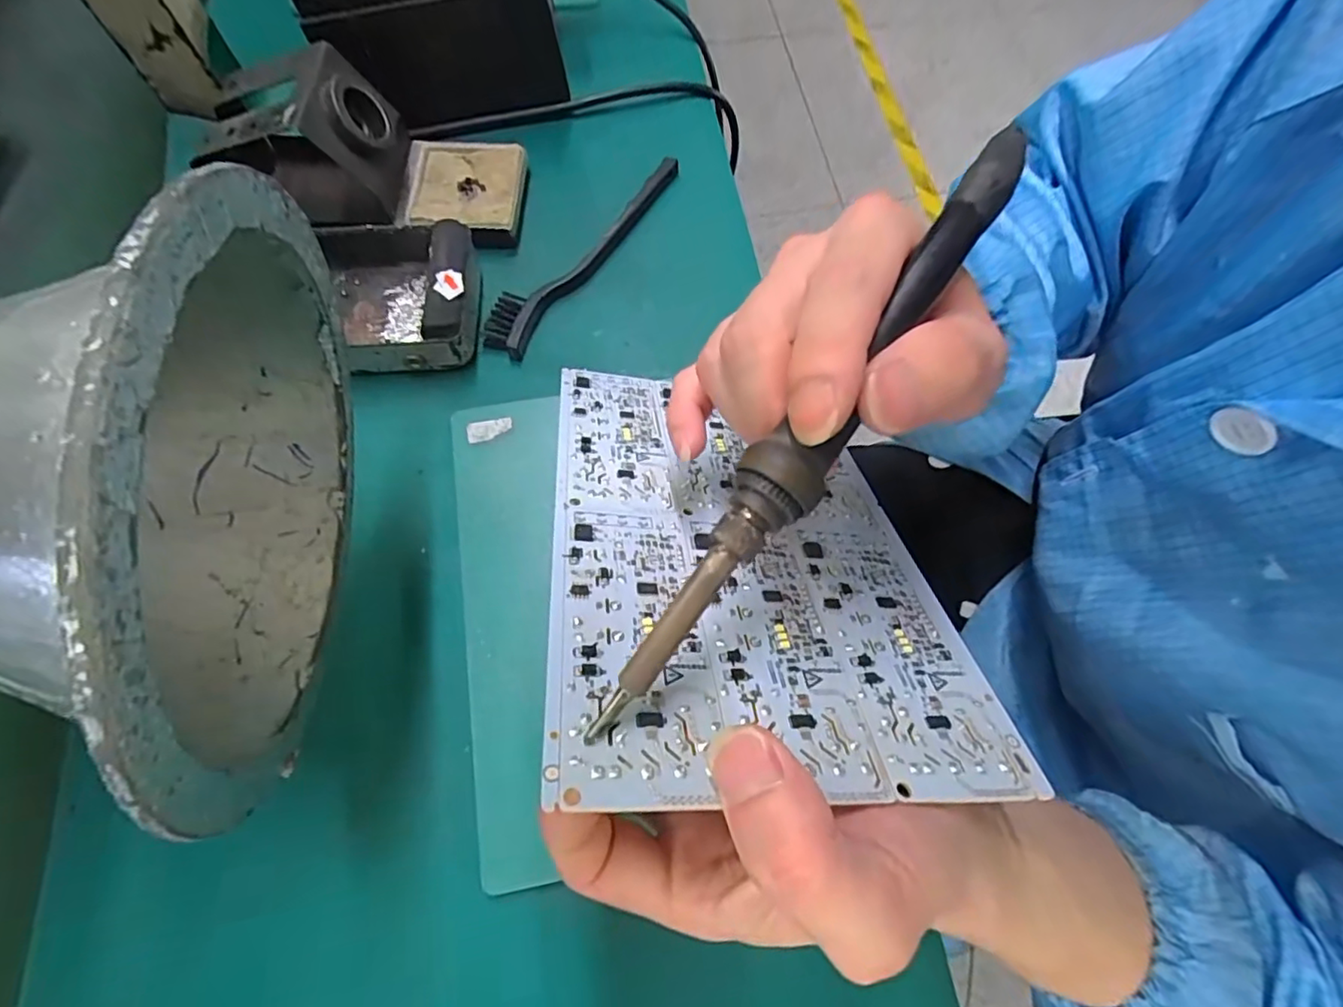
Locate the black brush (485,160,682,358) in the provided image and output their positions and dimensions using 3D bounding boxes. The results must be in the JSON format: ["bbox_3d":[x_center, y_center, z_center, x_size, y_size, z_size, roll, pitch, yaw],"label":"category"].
[{"bbox_3d":[-0.052,-0.150,0.348,0.029,0.014,0.163,31,71,12],"label":"black brush"}]

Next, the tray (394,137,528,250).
[{"bbox_3d":[-0.126,-0.191,0.363,0.072,0.016,0.075,1,68,0],"label":"tray"}]

